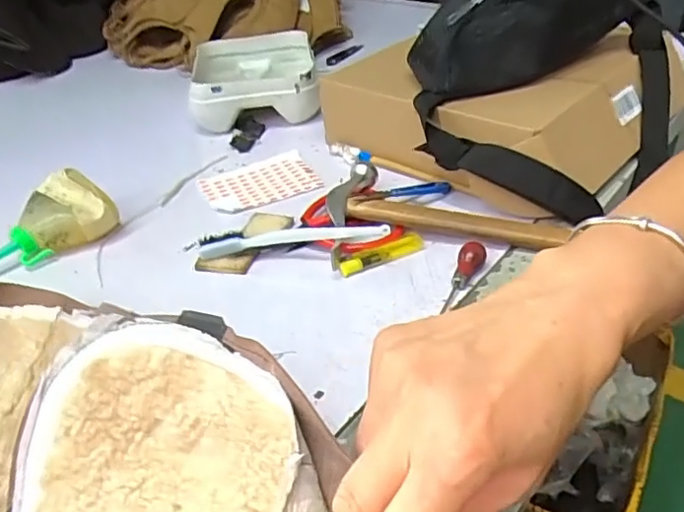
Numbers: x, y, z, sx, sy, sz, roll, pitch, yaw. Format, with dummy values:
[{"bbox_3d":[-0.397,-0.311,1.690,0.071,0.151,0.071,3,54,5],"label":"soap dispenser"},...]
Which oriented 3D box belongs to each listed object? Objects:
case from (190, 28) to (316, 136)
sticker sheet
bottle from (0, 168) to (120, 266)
[{"bbox_3d":[-0.115,-0.229,0.789,0.157,0.069,0.182,-7,37,-3],"label":"case"},{"bbox_3d":[-0.090,-0.081,0.641,0.116,0.010,0.094,-19,40,-15],"label":"sticker sheet"},{"bbox_3d":[-0.280,-0.029,0.548,0.133,0.058,0.059,-22,40,-21],"label":"bottle"}]

